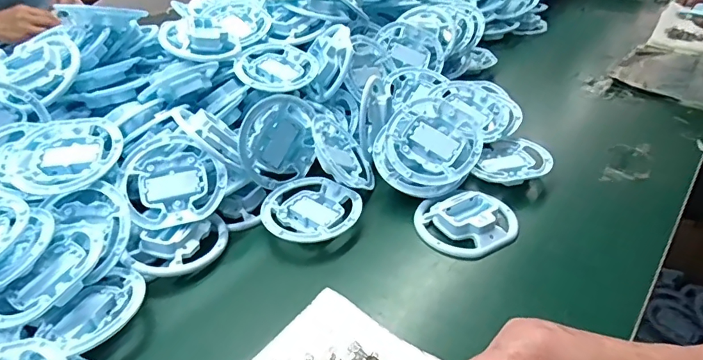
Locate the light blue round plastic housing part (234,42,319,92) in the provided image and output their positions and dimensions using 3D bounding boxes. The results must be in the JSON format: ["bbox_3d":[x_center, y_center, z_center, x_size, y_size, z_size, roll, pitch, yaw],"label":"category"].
[{"bbox_3d":[-0.097,-0.148,0.599,0.102,0.015,0.106,2,39,-2],"label":"light blue round plastic housing part"}]

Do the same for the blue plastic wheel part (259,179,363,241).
[{"bbox_3d":[-0.044,0.032,0.495,0.101,0.017,0.094,-2,36,1],"label":"blue plastic wheel part"}]

